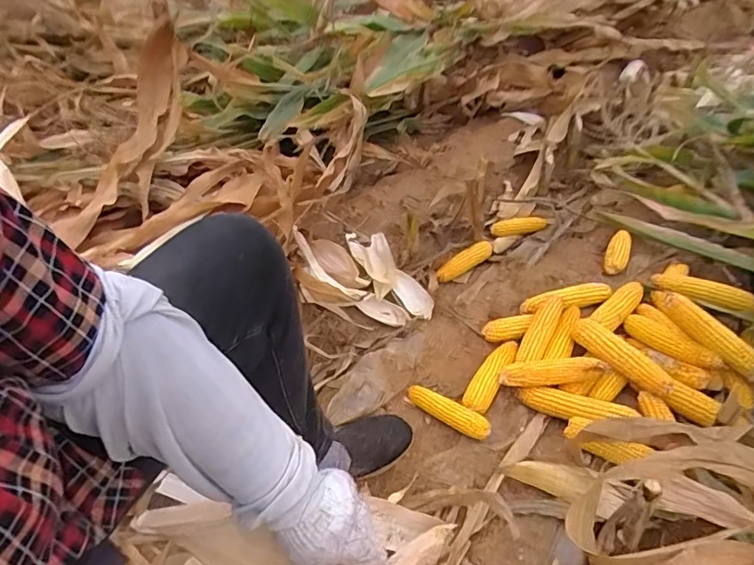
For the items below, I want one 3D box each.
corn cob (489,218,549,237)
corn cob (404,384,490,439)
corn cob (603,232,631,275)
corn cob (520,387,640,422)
[{"bbox_3d":[0.389,-0.153,1.384,0.149,0.041,0.050,0,40,8],"label":"corn cob"},{"bbox_3d":[0.123,0.229,0.892,0.163,0.034,0.036,24,48,31],"label":"corn cob"},{"bbox_3d":[0.574,-0.066,1.200,0.054,0.041,0.122,18,63,27],"label":"corn cob"},{"bbox_3d":[0.347,0.217,0.885,0.185,0.043,0.043,14,44,24],"label":"corn cob"}]

